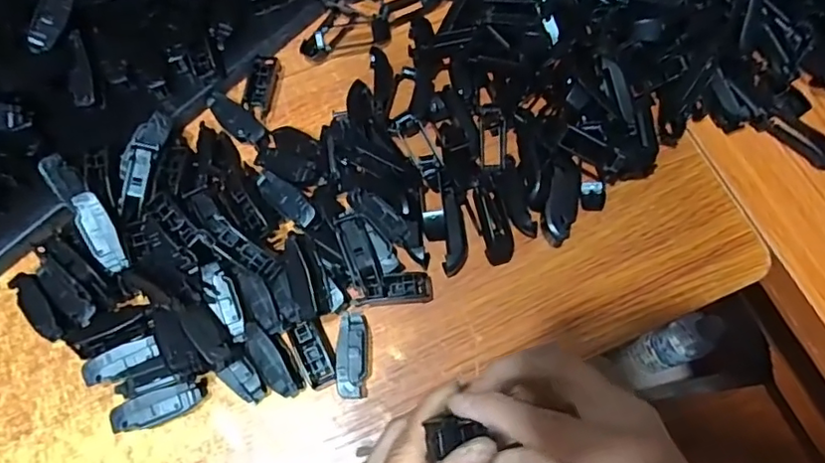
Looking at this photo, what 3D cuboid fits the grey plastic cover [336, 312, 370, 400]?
[{"bbox_3d":[-0.035,0.074,0.332,0.017,0.017,0.048,2,70,0],"label":"grey plastic cover"}]

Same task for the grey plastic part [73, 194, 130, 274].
[{"bbox_3d":[-0.184,0.001,0.329,0.017,0.004,0.049,-26,93,-10],"label":"grey plastic part"}]

